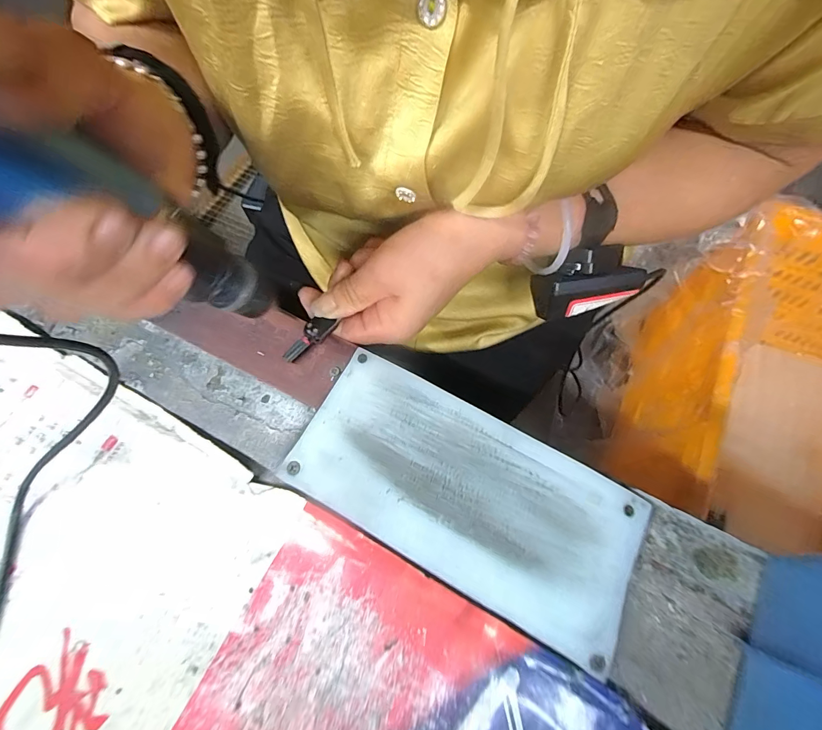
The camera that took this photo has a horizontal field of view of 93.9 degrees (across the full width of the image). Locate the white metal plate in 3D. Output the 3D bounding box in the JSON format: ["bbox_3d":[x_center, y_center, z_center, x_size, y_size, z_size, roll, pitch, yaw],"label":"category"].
[{"bbox_3d":[0.029,0.071,0.222,0.195,0.004,0.094,27,72,11],"label":"white metal plate"}]

